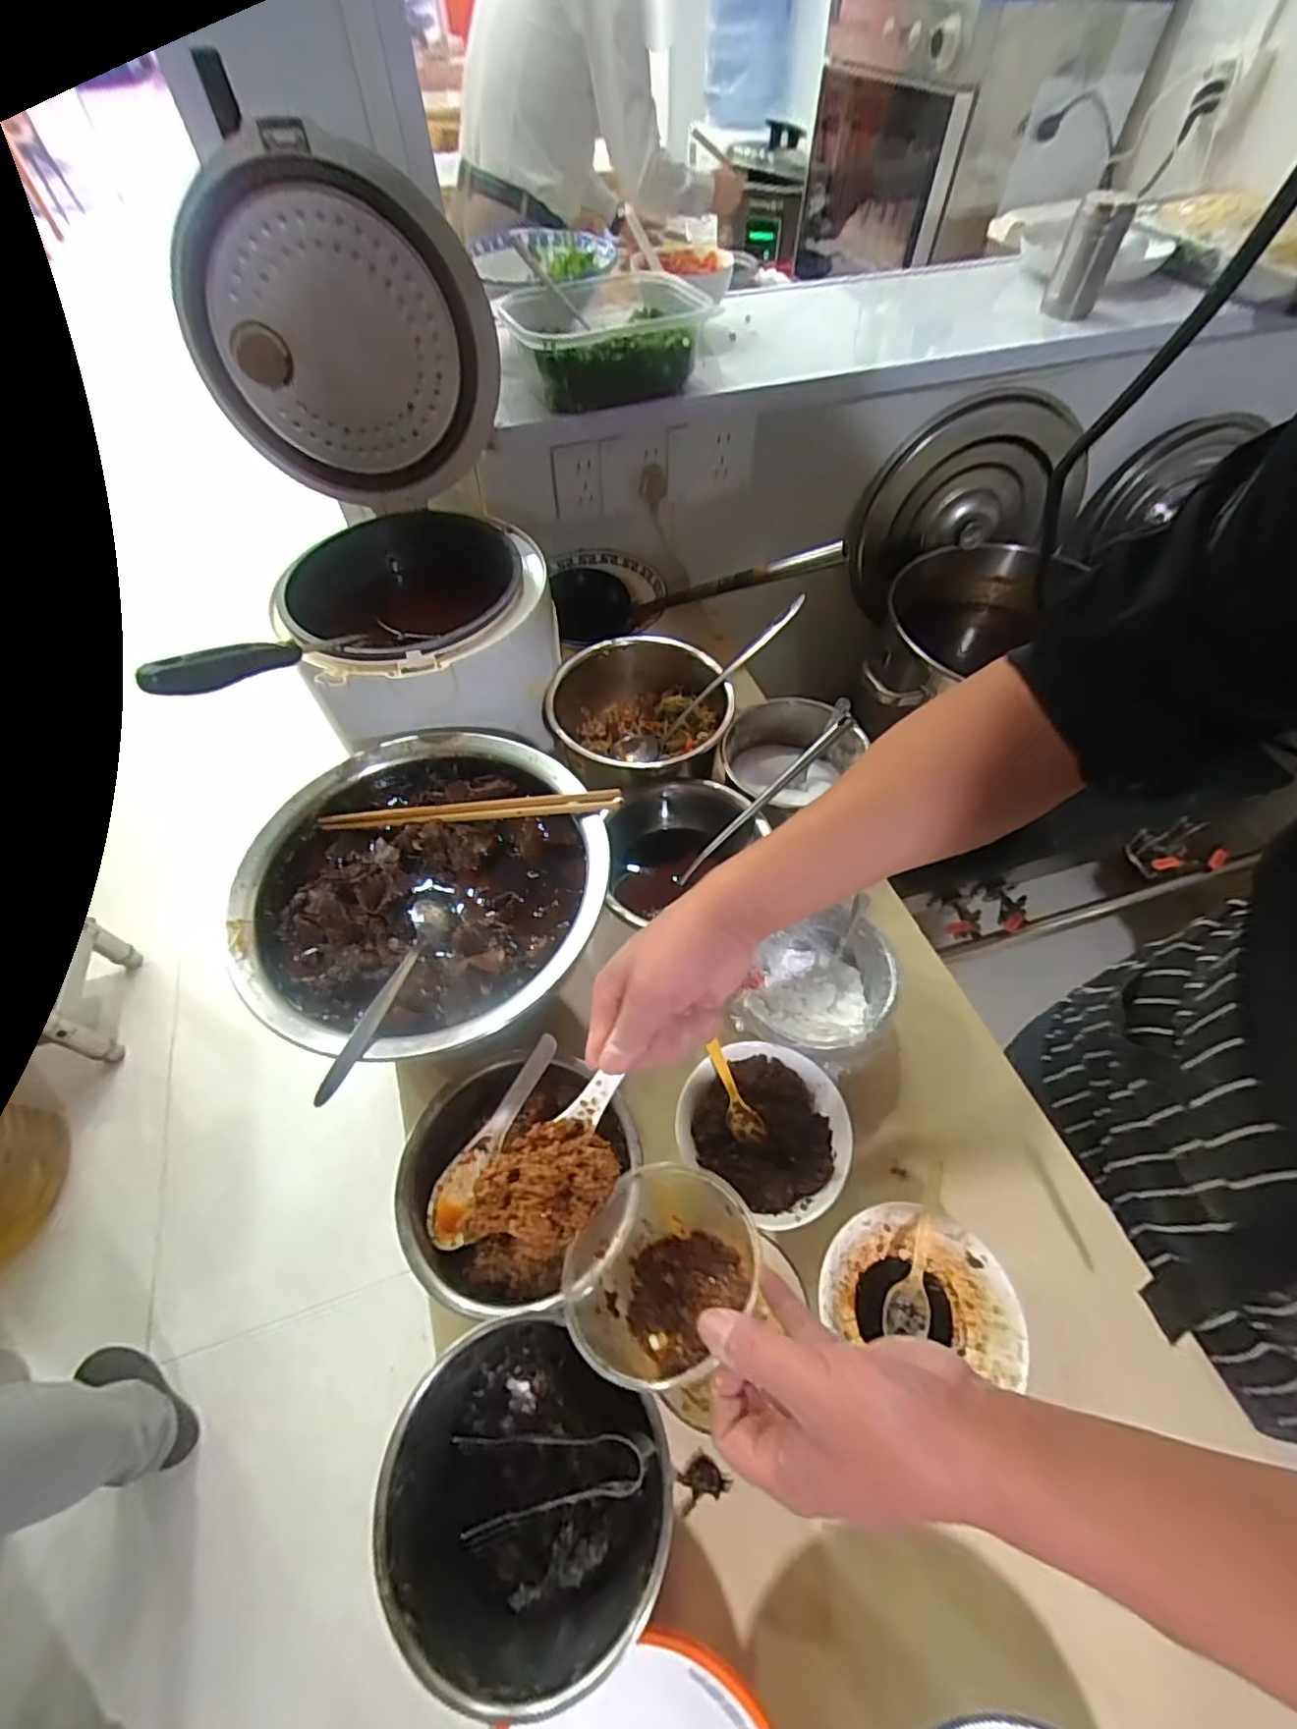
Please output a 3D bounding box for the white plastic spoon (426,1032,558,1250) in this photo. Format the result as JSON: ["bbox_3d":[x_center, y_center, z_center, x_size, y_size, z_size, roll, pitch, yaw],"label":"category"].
[{"bbox_3d":[-0.111,0.198,0.464,0.035,0.031,0.155,29,81,17],"label":"white plastic spoon"}]

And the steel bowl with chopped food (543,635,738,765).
[{"bbox_3d":[-0.010,-0.151,0.690,0.173,0.098,0.185,0,57,0],"label":"steel bowl with chopped food"}]

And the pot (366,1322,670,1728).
[{"bbox_3d":[-0.078,0.375,0.371,0.148,0.100,0.146,0,57,0],"label":"pot"}]

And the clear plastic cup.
[{"bbox_3d":[0.006,0.246,0.389,0.122,0.044,0.099,-40,65,-23],"label":"clear plastic cup"}]

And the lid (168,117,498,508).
[{"bbox_3d":[-0.261,-0.448,0.552,0.240,0.245,0.068,-12,58,-8],"label":"lid"}]

